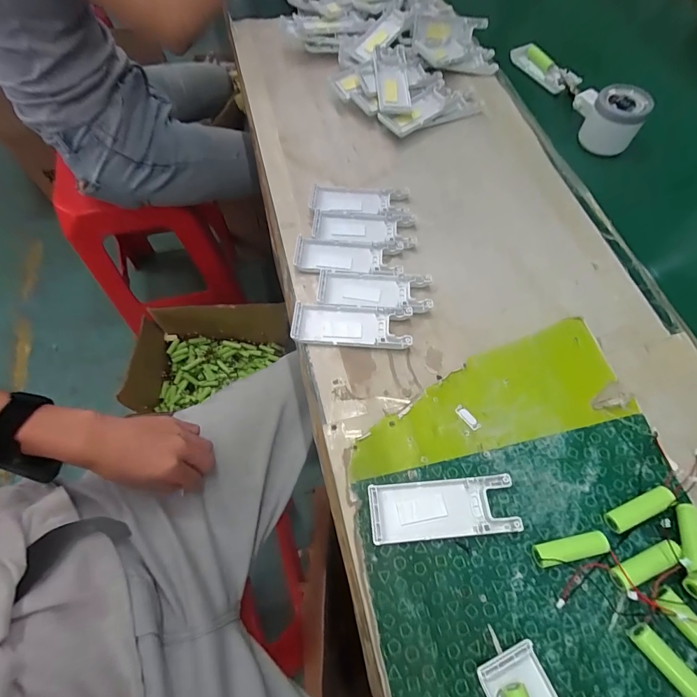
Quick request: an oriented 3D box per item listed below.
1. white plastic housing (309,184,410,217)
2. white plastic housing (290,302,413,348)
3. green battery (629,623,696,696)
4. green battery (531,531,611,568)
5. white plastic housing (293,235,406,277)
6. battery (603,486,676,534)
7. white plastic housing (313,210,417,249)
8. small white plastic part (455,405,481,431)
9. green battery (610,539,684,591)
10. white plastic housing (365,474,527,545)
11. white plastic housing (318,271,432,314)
[{"bbox_3d":[0.012,-0.161,0.423,0.103,0.014,0.040,2,64,3],"label":"white plastic housing"},{"bbox_3d":[0.003,-0.021,0.349,0.103,0.014,0.039,4,64,4],"label":"white plastic housing"},{"bbox_3d":[0.200,0.197,0.239,0.014,0.011,0.050,-36,68,-15],"label":"green battery"},{"bbox_3d":[0.154,0.140,0.270,0.050,0.010,0.014,-11,64,-4],"label":"green battery"},{"bbox_3d":[0.000,-0.091,0.382,0.103,0.012,0.038,3,64,3],"label":"white plastic housing"},{"bbox_3d":[0.208,0.115,0.278,0.049,0.012,0.014,-23,65,-9],"label":"battery"},{"bbox_3d":[0.017,-0.127,0.405,0.104,0.008,0.041,6,64,5],"label":"white plastic housing"},{"bbox_3d":[0.097,0.056,0.315,0.008,0.004,0.023,-37,68,-15],"label":"small white plastic part"},{"bbox_3d":[0.202,0.145,0.260,0.048,0.014,0.014,-24,66,-10],"label":"green battery"},{"bbox_3d":[0.068,0.116,0.281,0.103,0.014,0.038,-5,64,-1],"label":"white plastic housing"},{"bbox_3d":[0.024,-0.054,0.364,0.104,0.009,0.040,6,64,5],"label":"white plastic housing"}]

